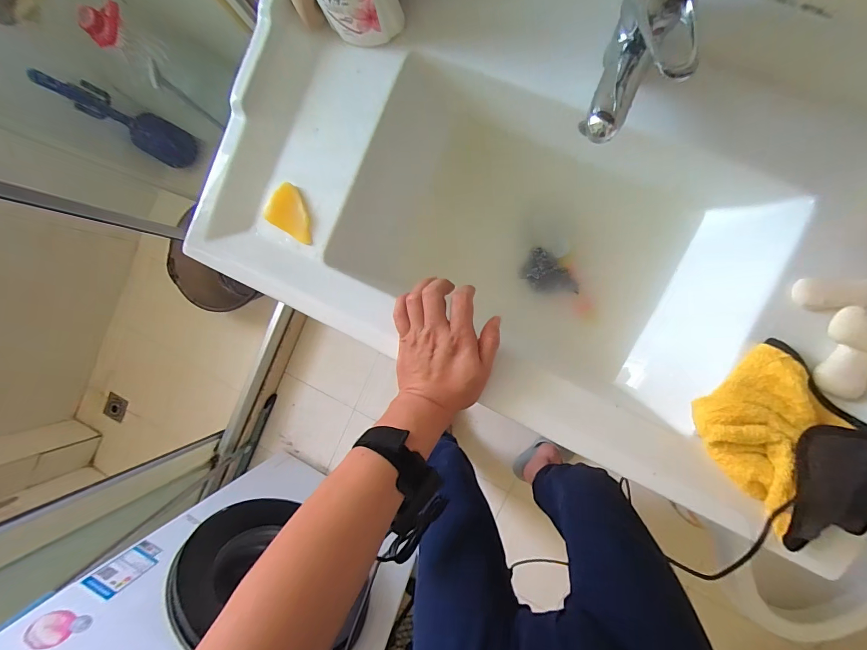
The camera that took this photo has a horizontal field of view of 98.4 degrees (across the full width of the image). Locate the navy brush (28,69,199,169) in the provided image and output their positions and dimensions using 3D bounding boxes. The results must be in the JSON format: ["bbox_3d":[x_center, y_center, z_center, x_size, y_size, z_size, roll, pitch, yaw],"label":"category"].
[{"bbox_3d":[-0.926,-0.614,1.149,0.080,0.474,0.129,29,96,7],"label":"navy brush"}]

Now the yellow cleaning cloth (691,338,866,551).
[{"bbox_3d":[0.348,0.118,0.358,0.125,0.054,0.165,-40,85,8],"label":"yellow cleaning cloth"}]

